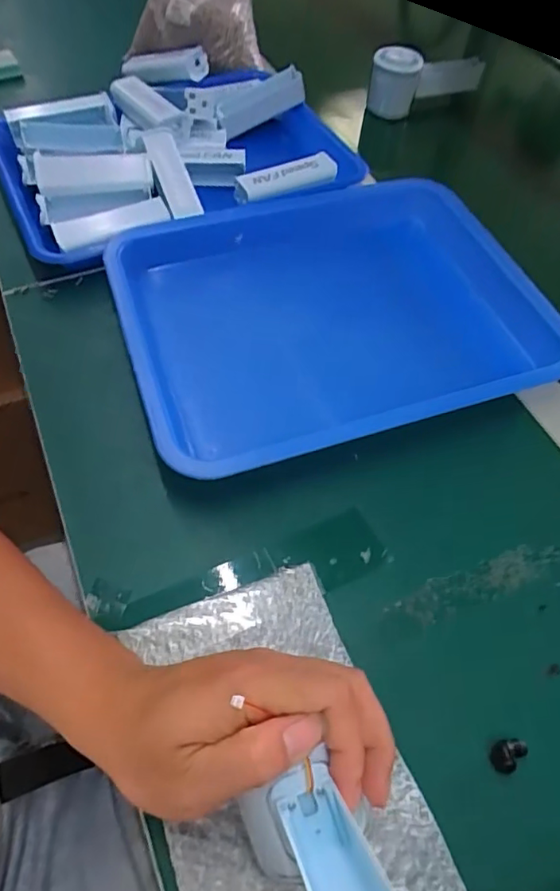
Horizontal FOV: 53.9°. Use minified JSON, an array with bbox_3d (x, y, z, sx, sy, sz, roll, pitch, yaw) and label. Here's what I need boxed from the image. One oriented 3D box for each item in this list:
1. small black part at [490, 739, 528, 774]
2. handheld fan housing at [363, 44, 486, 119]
[{"bbox_3d":[0.124,0.167,0.296,0.018,0.011,0.015,-1,56,-3],"label":"small black part"},{"bbox_3d":[0.177,-0.463,0.678,0.172,0.070,0.073,-35,64,-22],"label":"handheld fan housing"}]

